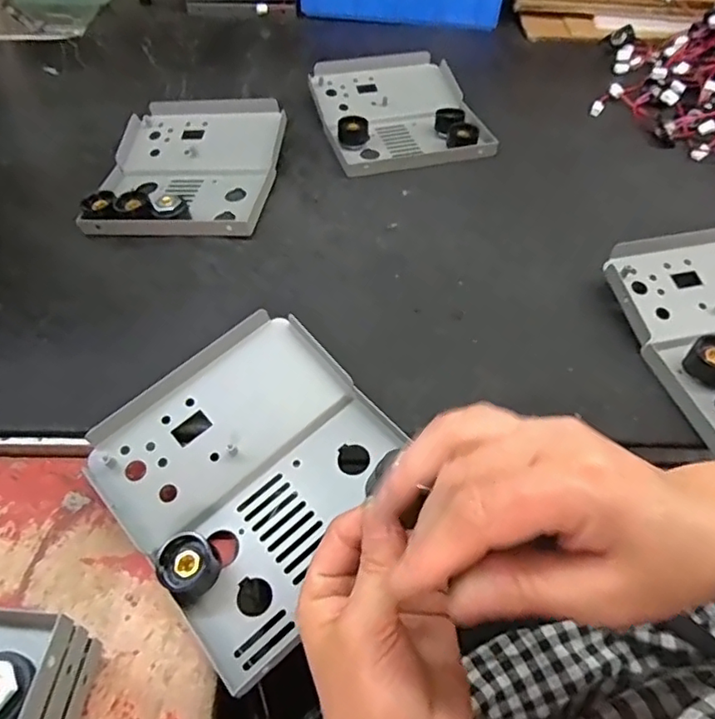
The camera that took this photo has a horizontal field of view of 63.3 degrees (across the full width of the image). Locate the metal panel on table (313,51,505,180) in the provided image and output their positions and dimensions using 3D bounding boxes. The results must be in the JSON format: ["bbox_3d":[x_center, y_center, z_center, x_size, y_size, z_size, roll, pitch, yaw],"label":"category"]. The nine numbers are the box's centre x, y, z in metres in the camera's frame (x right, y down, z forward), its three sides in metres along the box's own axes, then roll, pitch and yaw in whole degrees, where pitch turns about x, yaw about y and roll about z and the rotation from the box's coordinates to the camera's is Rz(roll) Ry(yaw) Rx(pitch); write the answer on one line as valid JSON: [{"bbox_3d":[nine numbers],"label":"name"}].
[{"bbox_3d":[0.040,-0.262,0.606,0.152,0.027,0.183,-11,51,-10],"label":"metal panel on table"}]

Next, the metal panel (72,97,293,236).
[{"bbox_3d":[-0.156,-0.182,0.542,0.161,0.029,0.187,5,50,3],"label":"metal panel"}]

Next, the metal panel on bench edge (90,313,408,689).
[{"bbox_3d":[-0.058,0.063,0.346,0.155,0.032,0.166,-35,59,-26],"label":"metal panel on bench edge"}]

